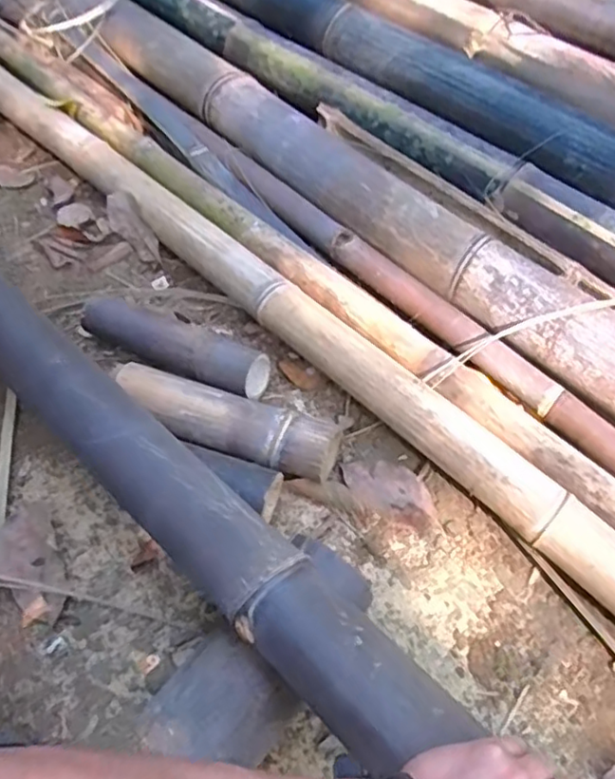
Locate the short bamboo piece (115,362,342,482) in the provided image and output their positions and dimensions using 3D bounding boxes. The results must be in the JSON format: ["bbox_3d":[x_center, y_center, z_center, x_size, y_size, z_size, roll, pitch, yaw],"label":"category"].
[{"bbox_3d":[-0.091,0.032,0.693,0.247,0.054,0.080,23,61,15],"label":"short bamboo piece"}]

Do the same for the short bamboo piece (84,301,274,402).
[{"bbox_3d":[-0.162,-0.055,0.764,0.244,0.053,0.060,21,61,14],"label":"short bamboo piece"}]

